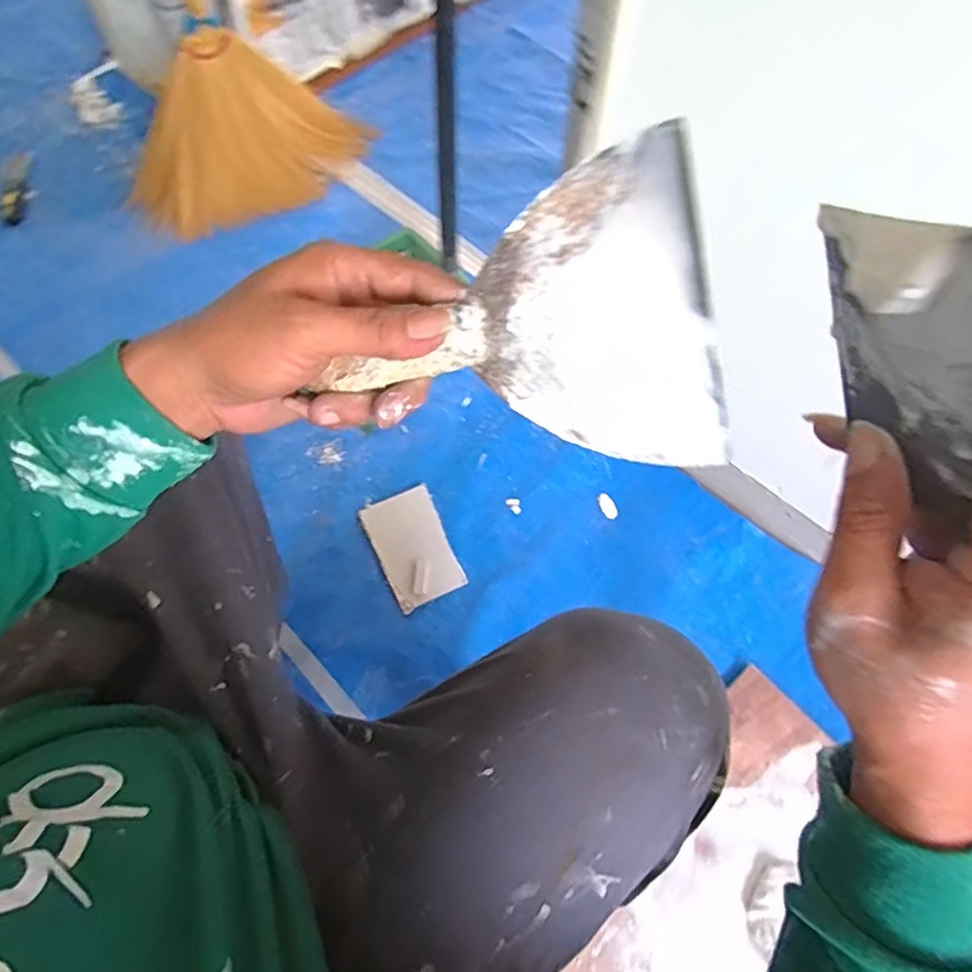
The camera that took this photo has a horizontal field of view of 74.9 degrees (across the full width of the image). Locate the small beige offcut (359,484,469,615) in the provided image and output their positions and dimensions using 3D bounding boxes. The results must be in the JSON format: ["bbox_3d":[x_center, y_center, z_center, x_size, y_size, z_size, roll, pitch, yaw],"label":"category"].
[{"bbox_3d":[-0.103,0.086,0.898,0.100,0.018,0.163,-25,68,-10],"label":"small beige offcut"}]

